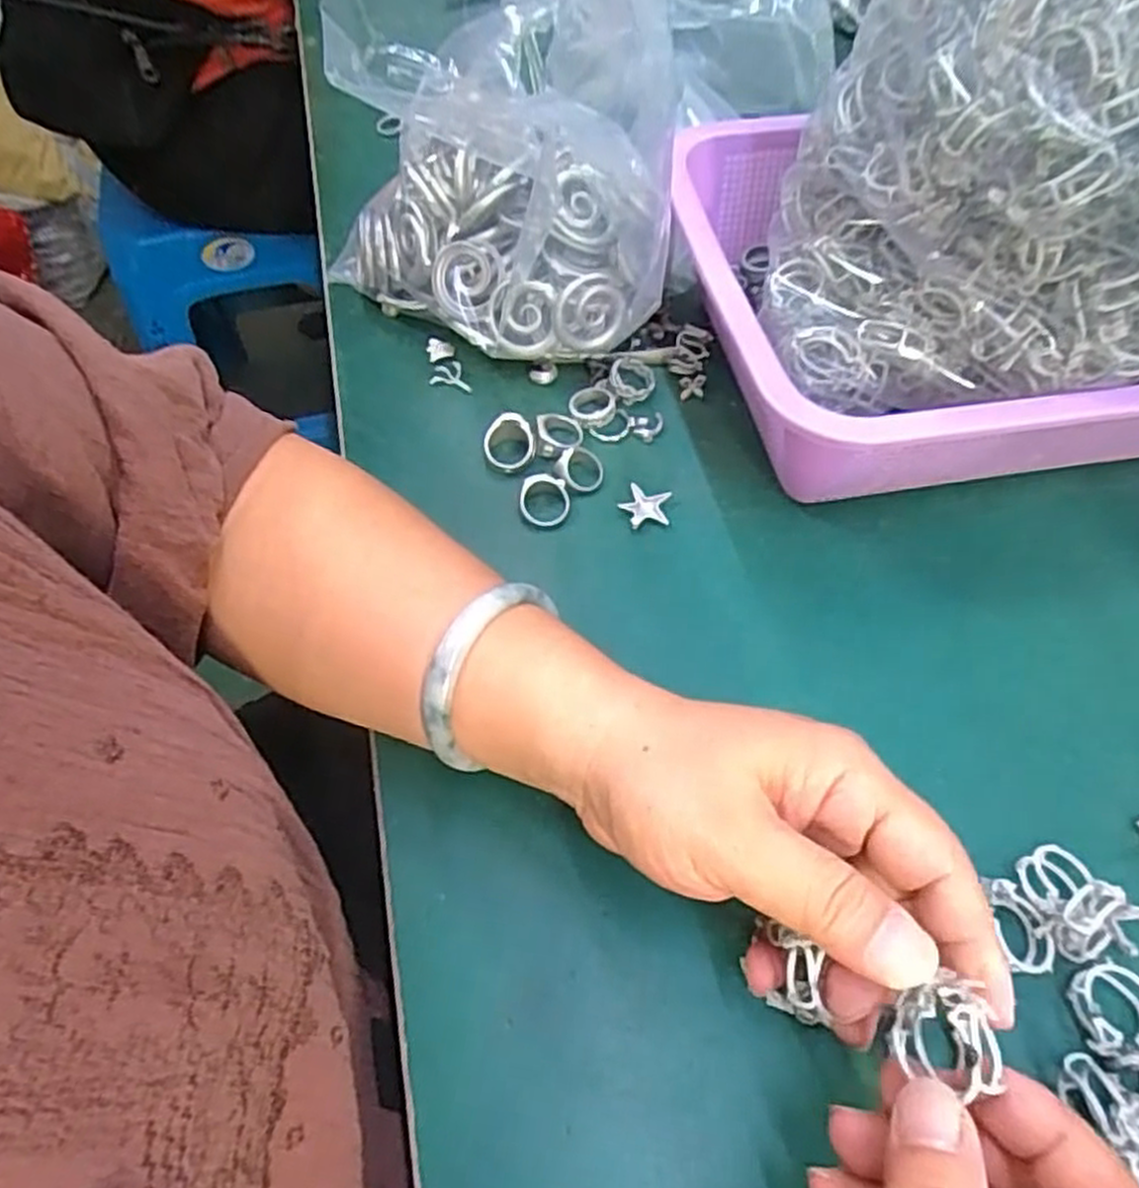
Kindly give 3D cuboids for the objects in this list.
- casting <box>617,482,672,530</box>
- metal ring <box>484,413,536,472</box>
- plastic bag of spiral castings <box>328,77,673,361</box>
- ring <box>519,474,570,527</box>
[{"bbox_3d":[0.035,-0.041,0.365,0.023,0.006,0.022,3,57,0],"label":"casting"},{"bbox_3d":[-0.028,-0.072,0.372,0.024,0.015,0.023,1,57,-1],"label":"metal ring"},{"bbox_3d":[-0.042,-0.183,0.390,0.186,0.116,0.077,14,58,7],"label":"plastic bag of spiral castings"},{"bbox_3d":[-0.011,-0.044,0.363,0.022,0.010,0.022,1,57,-1],"label":"ring"}]

